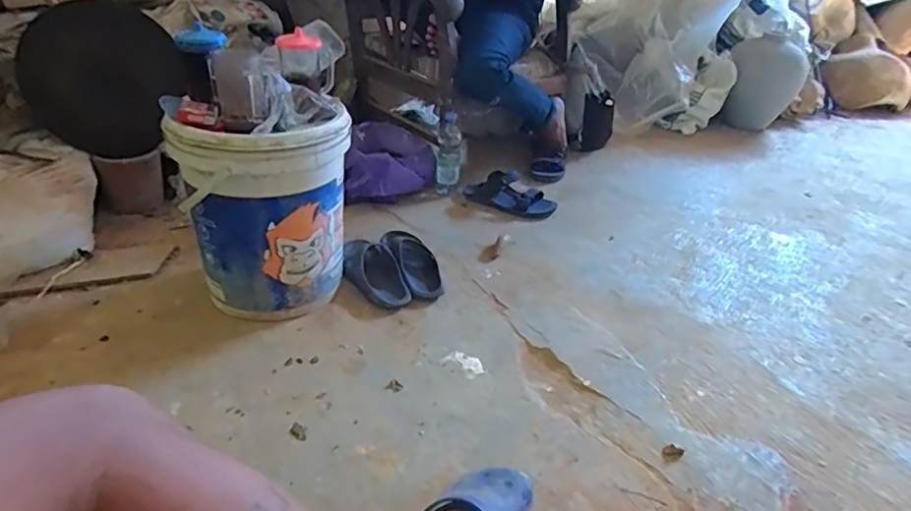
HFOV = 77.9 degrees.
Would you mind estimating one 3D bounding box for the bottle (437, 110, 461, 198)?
[{"bbox_3d":[-0.014,-0.284,1.589,0.080,0.218,0.073,0,32,-5],"label":"bottle"}]

